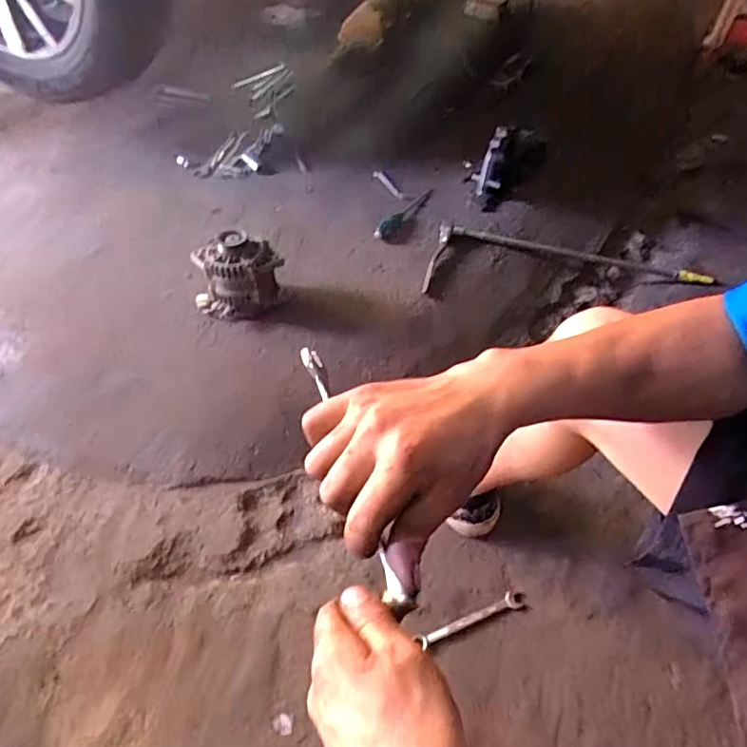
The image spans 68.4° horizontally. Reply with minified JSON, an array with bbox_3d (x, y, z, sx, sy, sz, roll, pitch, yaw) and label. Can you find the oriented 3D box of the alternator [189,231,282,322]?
[{"bbox_3d":[-0.263,-0.188,1.060,0.170,0.154,0.107,-16,52,-12],"label":"alternator"}]

